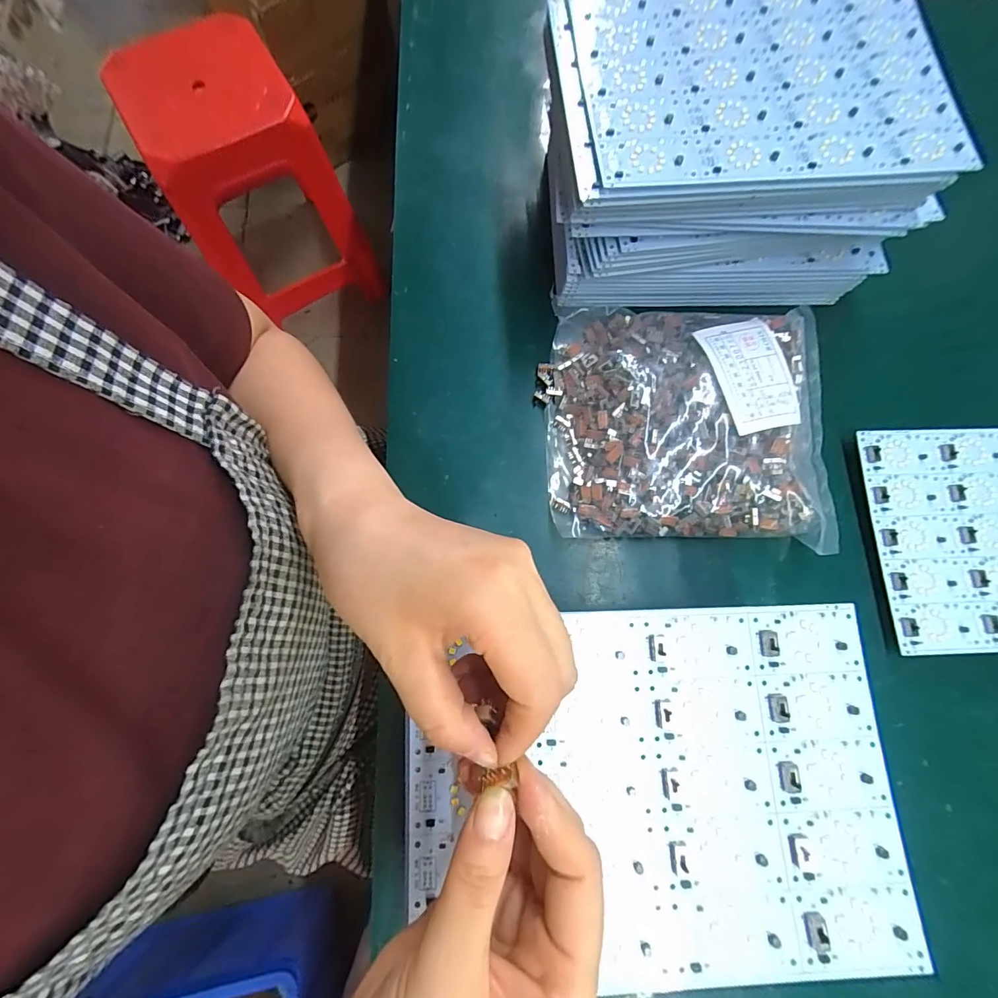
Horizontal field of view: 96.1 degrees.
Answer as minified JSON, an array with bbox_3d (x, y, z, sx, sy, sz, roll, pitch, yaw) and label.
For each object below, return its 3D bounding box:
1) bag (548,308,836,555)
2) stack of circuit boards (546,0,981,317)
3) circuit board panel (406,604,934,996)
[{"bbox_3d":[0.142,-0.062,0.331,0.205,0.045,0.183,3,77,0],"label":"bag"},{"bbox_3d":[0.167,-0.259,0.342,0.258,0.118,0.170,-3,77,-2],"label":"stack of circuit boards"},{"bbox_3d":[0.077,0.141,0.222,0.237,0.005,0.163,-1,77,-1],"label":"circuit board panel"}]

